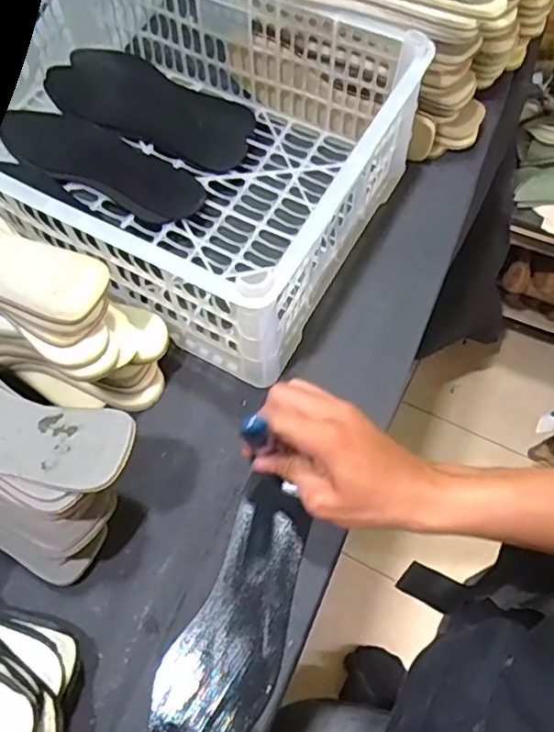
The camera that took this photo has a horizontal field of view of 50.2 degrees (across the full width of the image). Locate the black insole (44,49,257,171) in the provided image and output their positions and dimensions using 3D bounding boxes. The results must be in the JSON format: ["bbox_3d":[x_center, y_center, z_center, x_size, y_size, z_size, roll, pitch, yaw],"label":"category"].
[{"bbox_3d":[-0.145,-0.305,0.686,0.250,0.018,0.110,23,65,13],"label":"black insole"}]

